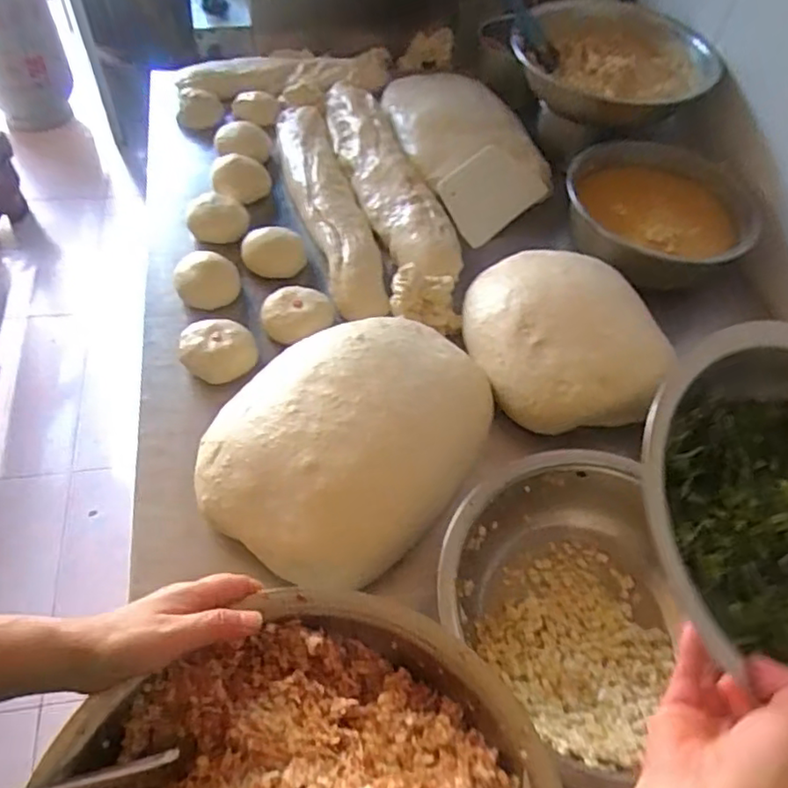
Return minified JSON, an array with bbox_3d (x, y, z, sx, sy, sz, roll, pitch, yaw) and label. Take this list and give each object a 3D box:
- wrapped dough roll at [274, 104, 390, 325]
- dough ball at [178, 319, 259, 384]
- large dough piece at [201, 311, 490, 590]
[{"bbox_3d":[-0.092,-0.265,0.873,0.086,0.041,0.447,-10,53,-13],"label":"wrapped dough roll"},{"bbox_3d":[-0.198,-0.048,0.705,0.083,0.033,0.077,3,51,-3],"label":"dough ball"},{"bbox_3d":[-0.039,0.029,0.618,0.229,0.091,0.294,29,54,17],"label":"large dough piece"}]

